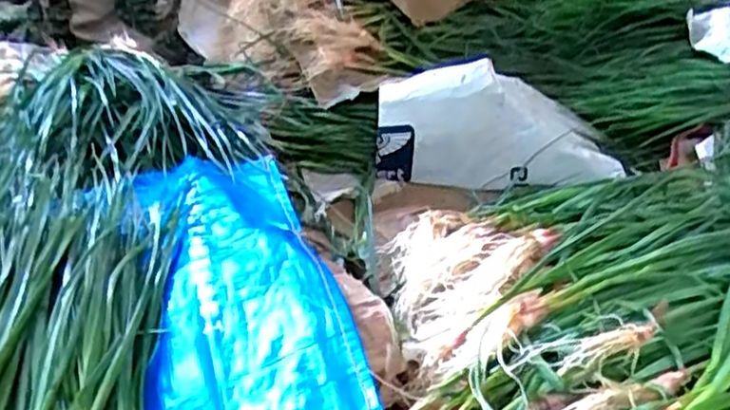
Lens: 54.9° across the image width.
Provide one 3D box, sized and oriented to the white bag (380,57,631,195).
[{"bbox_3d":[0.256,-0.145,1.337,0.458,0.178,0.143,4,34,-2],"label":"white bag"}]

